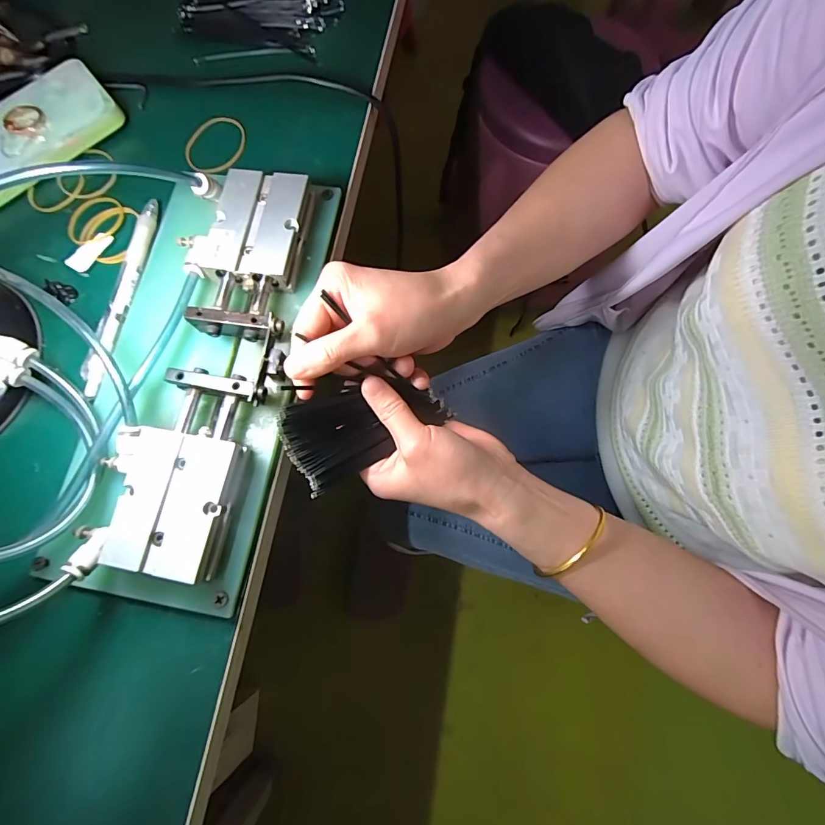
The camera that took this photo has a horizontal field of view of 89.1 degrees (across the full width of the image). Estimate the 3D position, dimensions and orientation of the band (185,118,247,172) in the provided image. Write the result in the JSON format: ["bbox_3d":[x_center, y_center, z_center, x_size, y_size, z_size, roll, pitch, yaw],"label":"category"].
[{"bbox_3d":[-0.149,-0.204,0.318,0.051,0.004,0.047,0,74,1],"label":"band"}]

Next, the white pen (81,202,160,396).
[{"bbox_3d":[-0.194,-0.081,0.283,0.013,0.009,0.141,7,76,3],"label":"white pen"}]

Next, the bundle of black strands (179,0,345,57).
[{"bbox_3d":[-0.124,-0.336,0.341,0.125,0.021,0.075,9,76,4],"label":"bundle of black strands"}]

